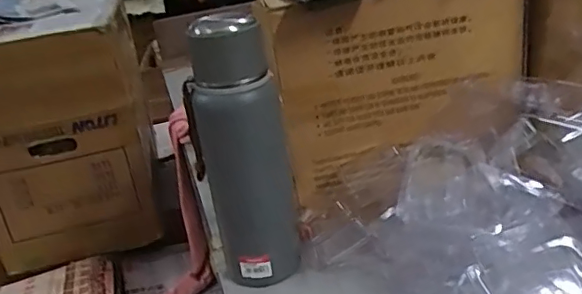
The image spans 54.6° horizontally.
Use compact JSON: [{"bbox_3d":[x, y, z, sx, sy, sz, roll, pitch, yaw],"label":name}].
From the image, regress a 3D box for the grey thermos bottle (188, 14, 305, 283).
[{"bbox_3d":[-0.047,0.012,0.550,0.084,0.270,0.064,-12,27,-9],"label":"grey thermos bottle"}]

